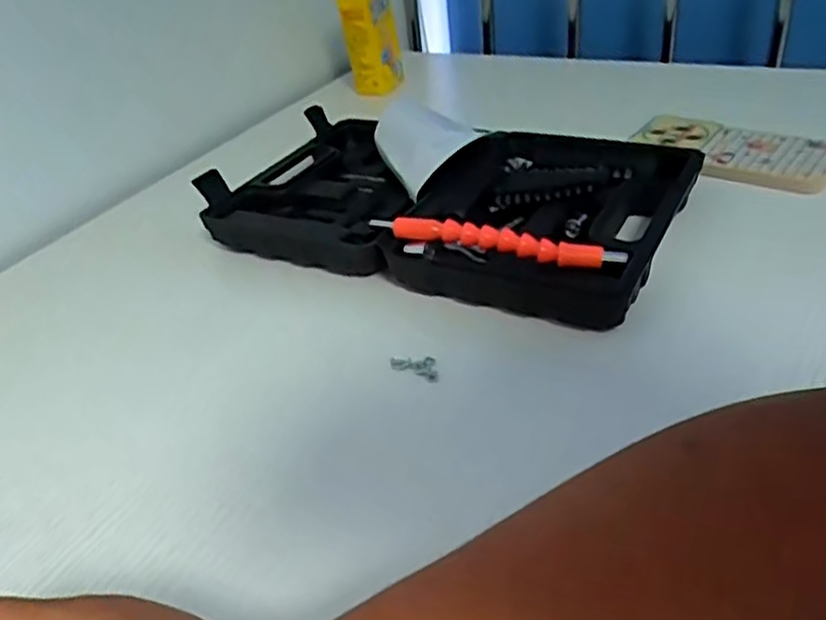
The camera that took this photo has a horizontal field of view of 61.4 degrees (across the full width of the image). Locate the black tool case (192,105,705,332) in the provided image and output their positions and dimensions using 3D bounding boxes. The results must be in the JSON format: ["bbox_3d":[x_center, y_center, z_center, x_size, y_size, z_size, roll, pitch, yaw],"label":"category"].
[{"bbox_3d":[0.020,-0.094,0.540,0.349,0.048,0.215,13,41,26],"label":"black tool case"}]

